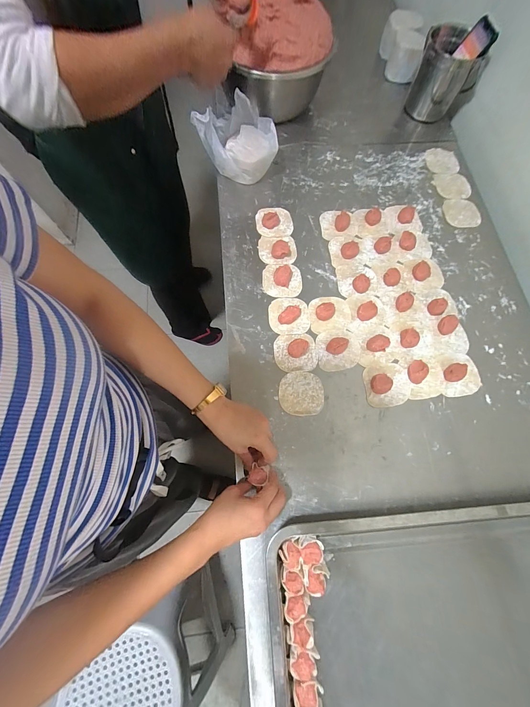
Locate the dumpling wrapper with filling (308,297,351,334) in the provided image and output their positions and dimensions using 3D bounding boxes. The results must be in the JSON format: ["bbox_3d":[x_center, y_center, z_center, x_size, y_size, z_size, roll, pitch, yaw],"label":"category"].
[{"bbox_3d":[0.126,-0.079,0.526,0.079,0.024,0.069,-8,73,-4],"label":"dumpling wrapper with filling"}]

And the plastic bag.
[{"bbox_3d":[-0.056,-0.453,0.607,0.181,0.093,0.137,40,76,10],"label":"plastic bag"}]

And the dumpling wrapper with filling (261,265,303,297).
[{"bbox_3d":[0.035,-0.147,0.554,0.078,0.011,0.072,-1,73,-1],"label":"dumpling wrapper with filling"}]

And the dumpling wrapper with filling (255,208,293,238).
[{"bbox_3d":[0.020,-0.282,0.592,0.077,0.019,0.071,-5,73,-2],"label":"dumpling wrapper with filling"}]

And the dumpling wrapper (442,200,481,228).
[{"bbox_3d":[0.444,-0.316,0.624,0.077,0.007,0.069,-2,73,-2],"label":"dumpling wrapper"}]

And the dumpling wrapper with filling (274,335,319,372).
[{"bbox_3d":[0.056,-0.005,0.500,0.076,0.024,0.071,-5,73,-3],"label":"dumpling wrapper with filling"}]

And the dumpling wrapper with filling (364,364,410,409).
[{"bbox_3d":[0.219,0.055,0.489,0.079,0.017,0.073,-7,73,-3],"label":"dumpling wrapper with filling"}]

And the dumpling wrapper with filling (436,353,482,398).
[{"bbox_3d":[0.357,0.037,0.502,0.071,0.019,0.078,1,73,-1],"label":"dumpling wrapper with filling"}]

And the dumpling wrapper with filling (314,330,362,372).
[{"bbox_3d":[0.136,-0.010,0.504,0.080,0.023,0.073,-12,73,-5],"label":"dumpling wrapper with filling"}]

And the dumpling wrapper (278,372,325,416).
[{"bbox_3d":[0.064,0.070,0.486,0.077,0.004,0.075,6,73,1],"label":"dumpling wrapper"}]

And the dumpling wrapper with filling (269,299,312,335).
[{"bbox_3d":[0.047,-0.075,0.526,0.078,0.018,0.074,-5,73,-3],"label":"dumpling wrapper with filling"}]

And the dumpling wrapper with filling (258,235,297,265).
[{"bbox_3d":[0.026,-0.216,0.575,0.078,0.012,0.068,2,73,0],"label":"dumpling wrapper with filling"}]

